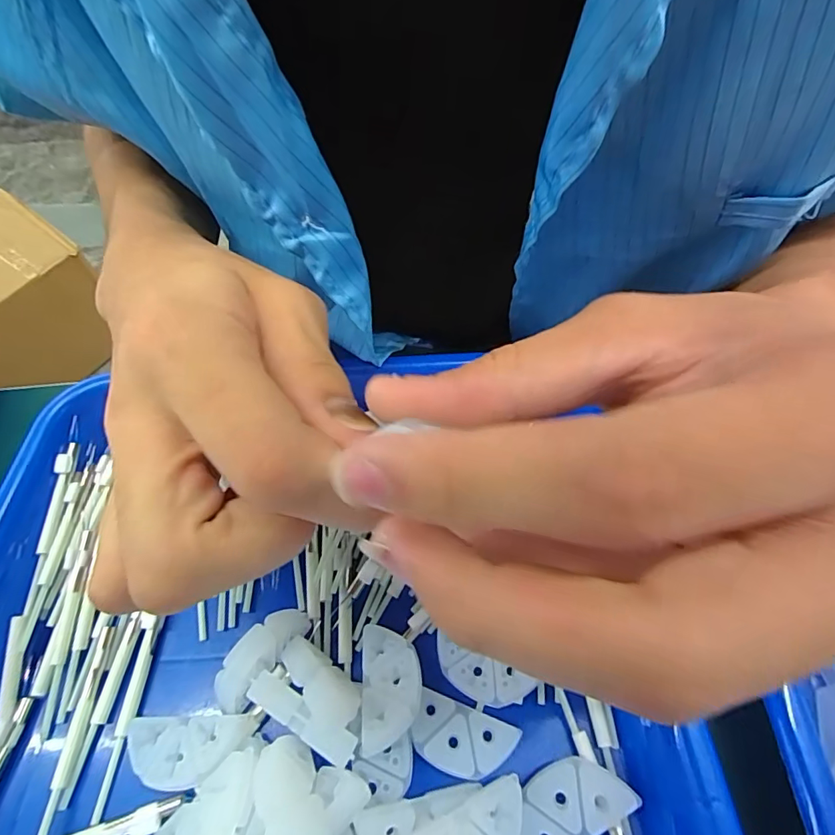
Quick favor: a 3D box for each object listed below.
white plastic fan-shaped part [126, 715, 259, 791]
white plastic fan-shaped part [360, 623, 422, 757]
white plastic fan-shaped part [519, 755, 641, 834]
[{"bbox_3d":[-0.076,0.108,0.151,0.039,0.007,0.019,-3,57,2],"label":"white plastic fan-shaped part"},{"bbox_3d":[-0.009,0.089,0.157,0.020,0.004,0.037,-9,45,5],"label":"white plastic fan-shaped part"},{"bbox_3d":[0.044,0.118,0.142,0.039,0.004,0.019,-34,51,0],"label":"white plastic fan-shaped part"}]

